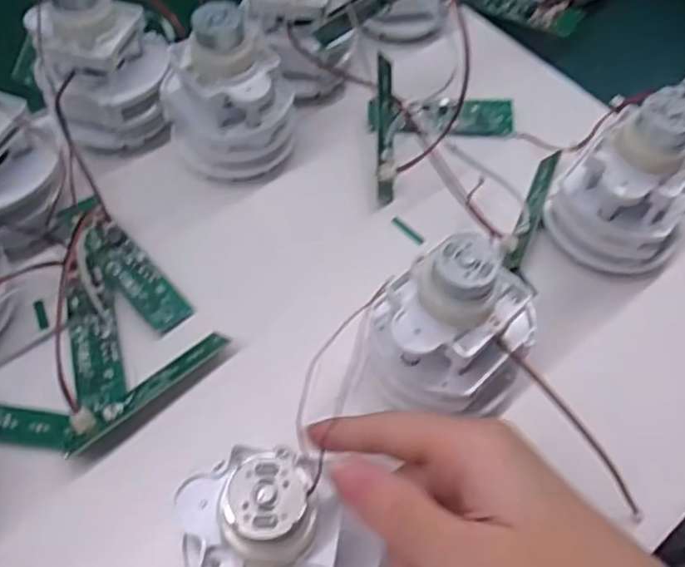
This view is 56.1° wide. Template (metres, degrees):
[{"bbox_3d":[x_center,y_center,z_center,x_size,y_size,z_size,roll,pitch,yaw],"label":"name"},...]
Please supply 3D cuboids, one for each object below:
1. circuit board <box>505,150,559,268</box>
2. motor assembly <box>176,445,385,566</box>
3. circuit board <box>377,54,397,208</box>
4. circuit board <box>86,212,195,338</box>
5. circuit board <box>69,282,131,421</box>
[{"bbox_3d":[0.105,-0.042,0.350,0.011,0.011,0.083,21,60,10],"label":"circuit board"},{"bbox_3d":[-0.020,0.082,0.199,0.062,0.044,0.050,-2,59,-4],"label":"motor assembly"},{"bbox_3d":[0.024,-0.087,0.361,0.009,0.017,0.085,1,80,-2],"label":"circuit board"},{"bbox_3d":[-0.104,-0.004,0.319,0.024,0.007,0.070,-38,75,-24],"label":"circuit board"},{"bbox_3d":[-0.114,0.029,0.299,0.022,0.010,0.067,-11,59,-16],"label":"circuit board"}]

